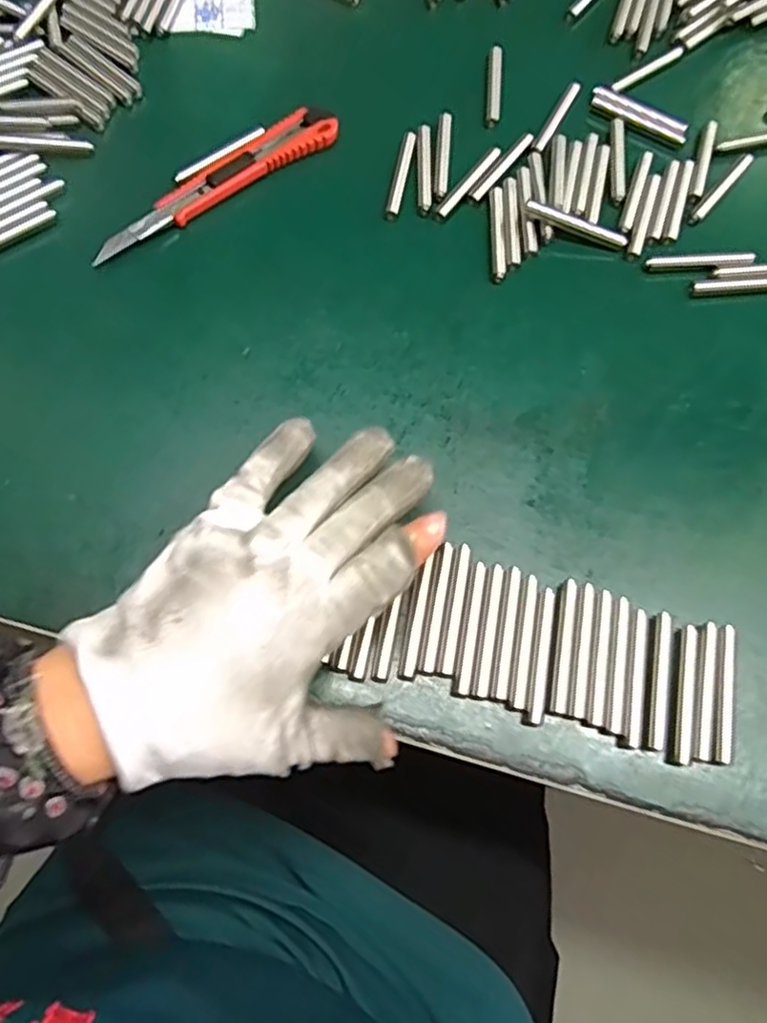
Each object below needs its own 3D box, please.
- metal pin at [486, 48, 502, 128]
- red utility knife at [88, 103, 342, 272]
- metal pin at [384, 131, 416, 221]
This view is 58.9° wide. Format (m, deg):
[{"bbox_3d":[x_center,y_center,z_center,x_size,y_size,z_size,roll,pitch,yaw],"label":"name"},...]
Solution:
[{"bbox_3d":[0.066,-0.253,0.400,0.008,0.004,0.065,5,71,0],"label":"metal pin"},{"bbox_3d":[-0.092,-0.180,0.370,0.149,0.010,0.024,-34,75,-12],"label":"red utility knife"},{"bbox_3d":[0.010,-0.187,0.376,0.007,0.004,0.059,12,71,2],"label":"metal pin"}]

